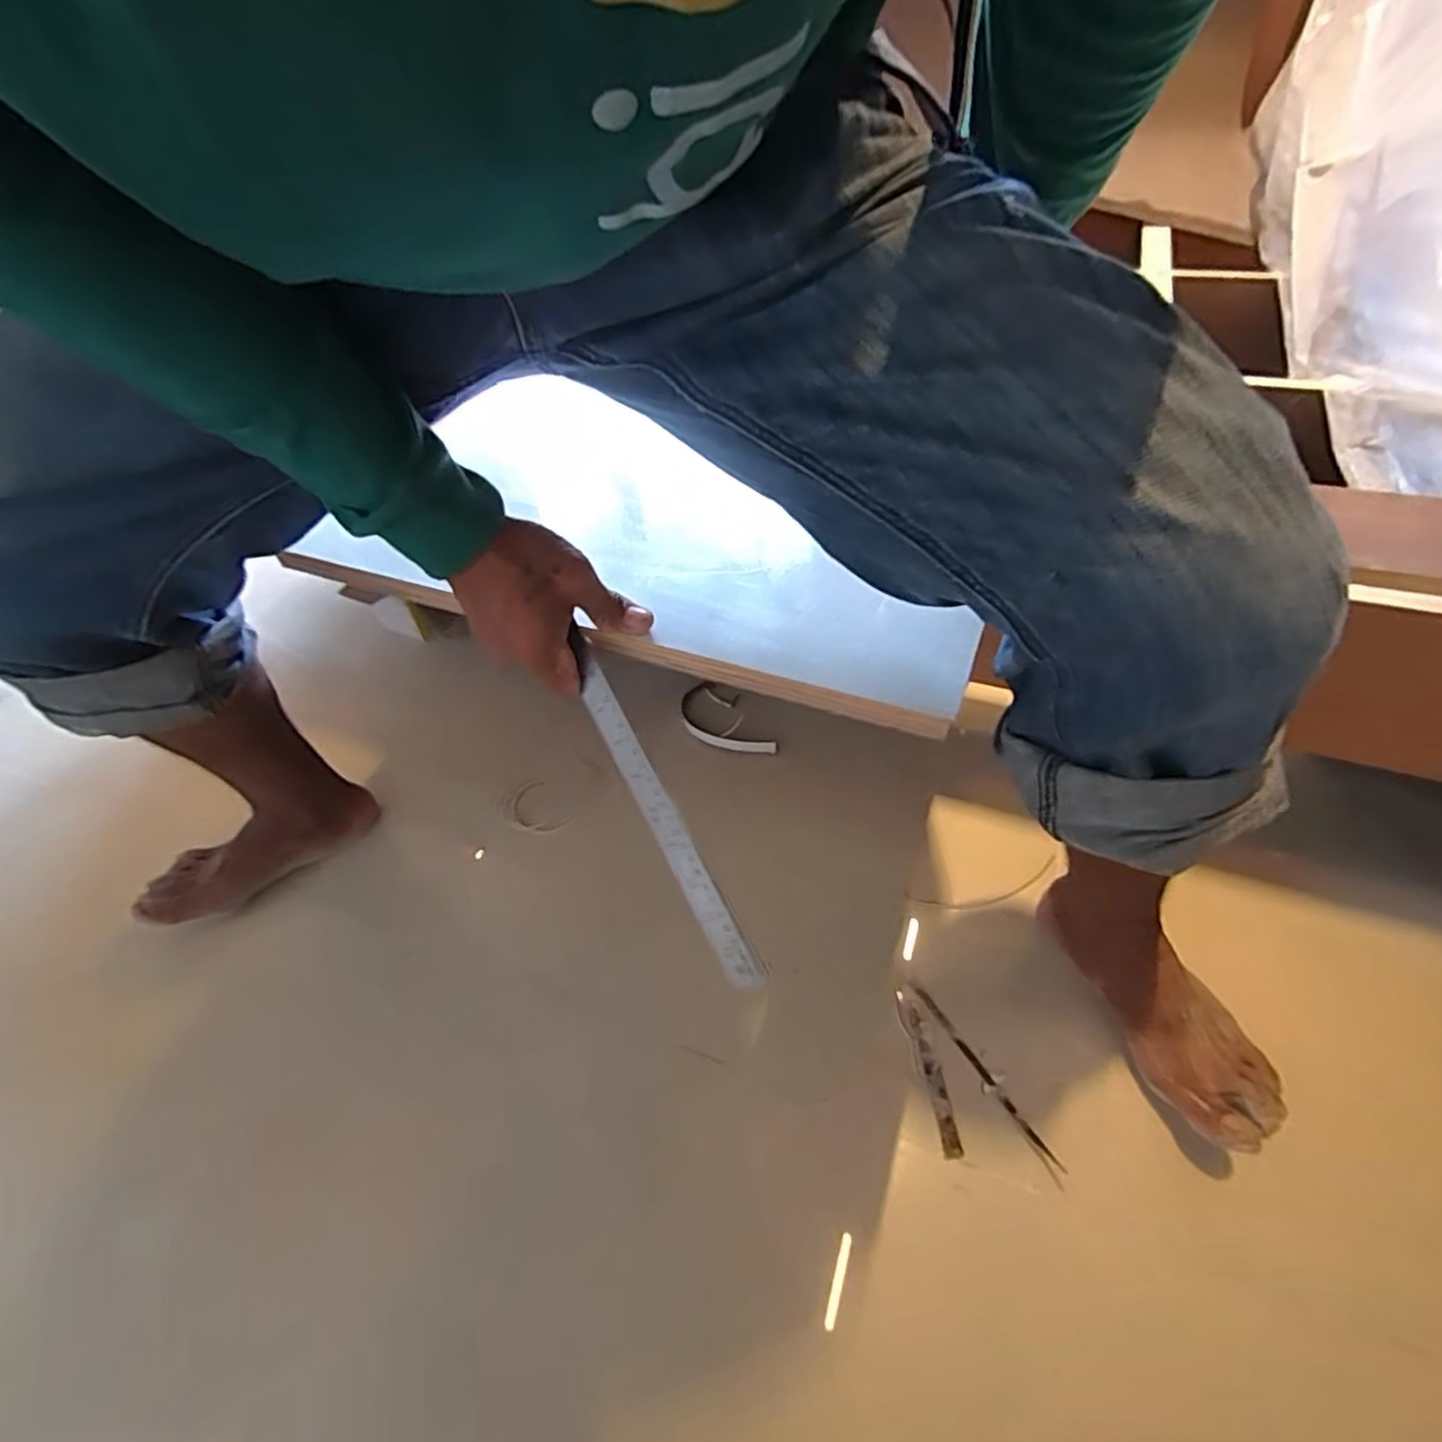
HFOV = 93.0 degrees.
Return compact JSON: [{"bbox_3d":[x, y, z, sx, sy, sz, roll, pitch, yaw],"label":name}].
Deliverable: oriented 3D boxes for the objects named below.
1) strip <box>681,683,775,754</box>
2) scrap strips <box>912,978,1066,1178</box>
[{"bbox_3d":[0.001,0.002,0.858,0.072,0.020,0.142,-27,51,-17],"label":"strip"},{"bbox_3d":[0.222,0.294,0.582,0.011,0.009,0.170,-26,51,-17],"label":"scrap strips"}]

